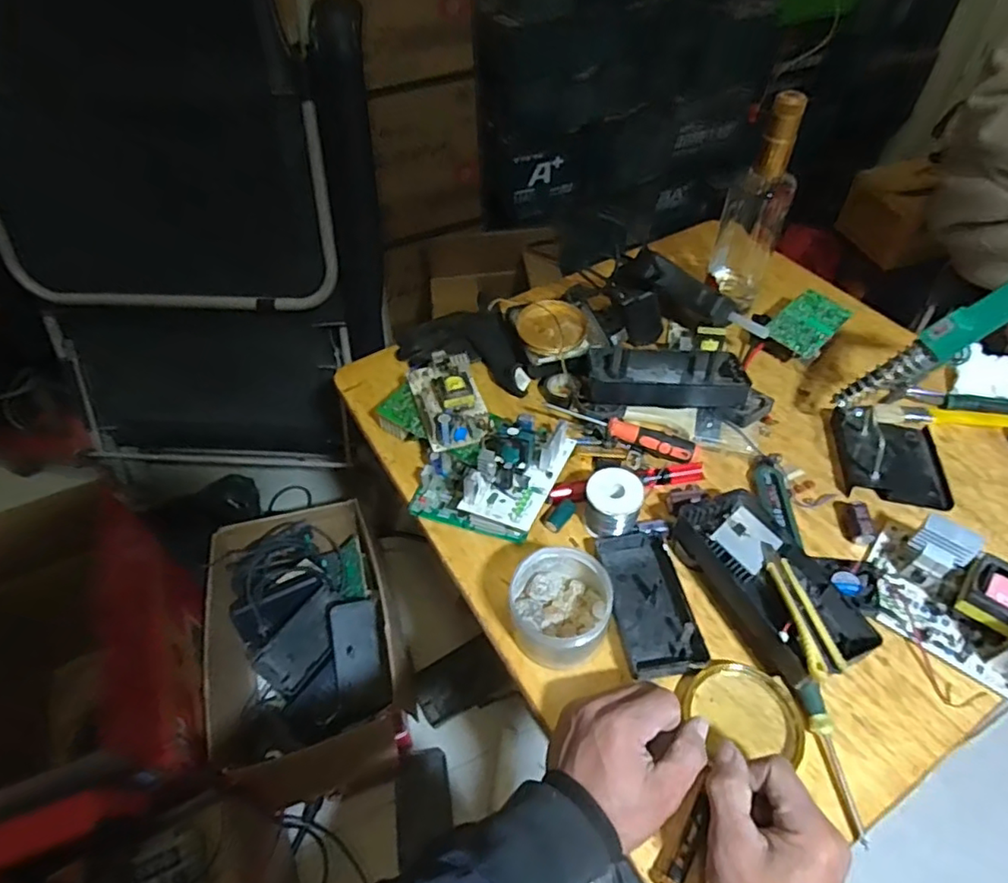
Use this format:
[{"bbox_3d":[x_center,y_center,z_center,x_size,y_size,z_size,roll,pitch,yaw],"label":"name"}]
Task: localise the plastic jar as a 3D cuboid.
[{"bbox_3d":[0.047,0.138,0.508,0.079,0.057,0.083,-1,50,1],"label":"plastic jar"}]

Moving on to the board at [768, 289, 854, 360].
[{"bbox_3d":[0.369,-0.143,0.727,0.061,0.011,0.107,39,64,23],"label":"board"}]

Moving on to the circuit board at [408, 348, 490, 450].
[{"bbox_3d":[-0.060,-0.051,0.643,0.068,0.033,0.123,-16,51,-11],"label":"circuit board"}]

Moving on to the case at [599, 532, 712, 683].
[{"bbox_3d":[0.126,0.138,0.528,0.065,0.026,0.132,-6,50,-3],"label":"case"}]

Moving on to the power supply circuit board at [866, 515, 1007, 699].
[{"bbox_3d":[0.397,0.135,0.502,0.163,0.053,0.105,33,58,26],"label":"power supply circuit board"}]

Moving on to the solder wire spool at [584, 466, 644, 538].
[{"bbox_3d":[0.103,0.058,0.572,0.050,0.048,0.046,-5,50,-2],"label":"solder wire spool"}]

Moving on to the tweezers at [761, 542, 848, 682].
[{"bbox_3d":[0.235,0.130,0.480,0.026,0.010,0.124,-2,37,1],"label":"tweezers"}]

